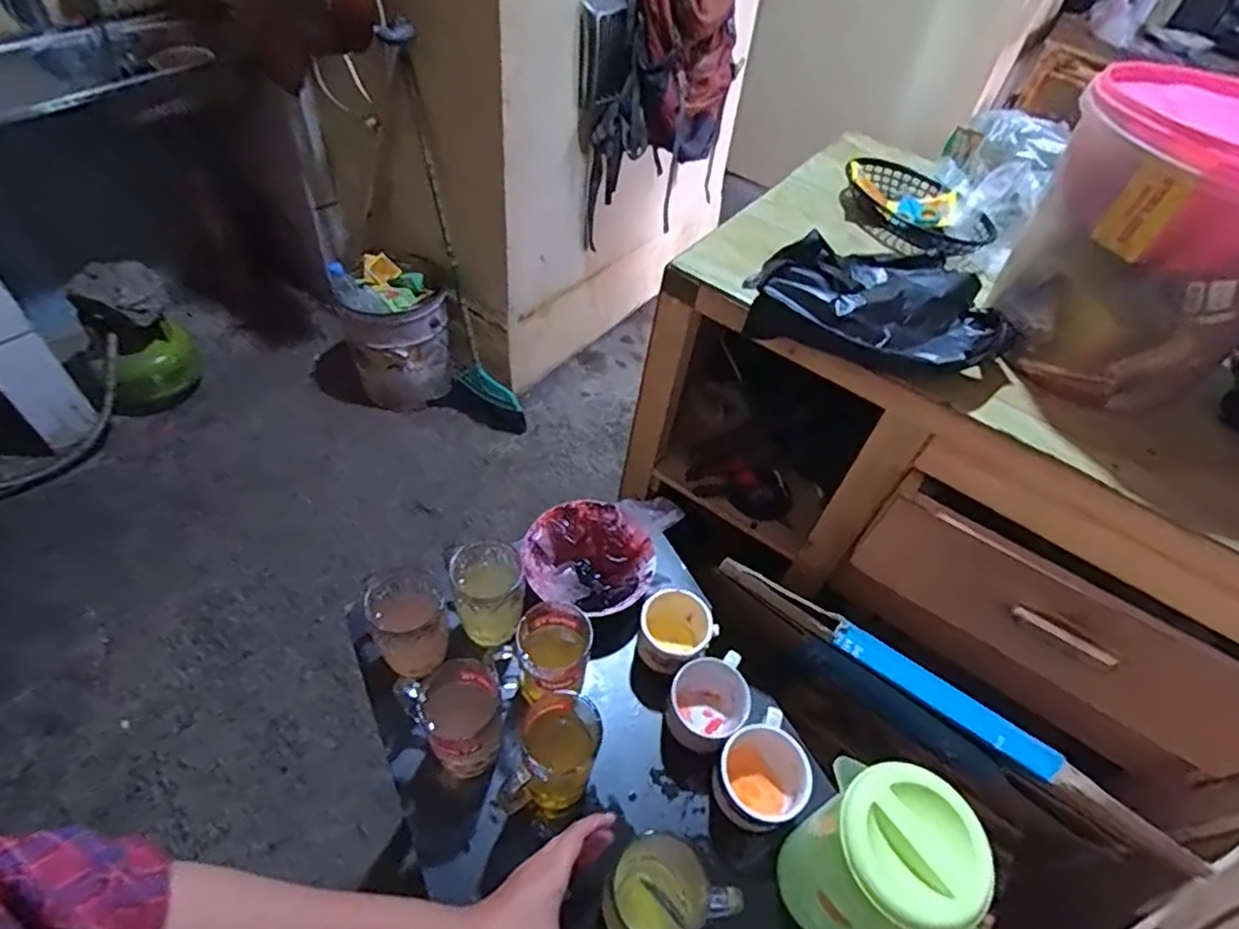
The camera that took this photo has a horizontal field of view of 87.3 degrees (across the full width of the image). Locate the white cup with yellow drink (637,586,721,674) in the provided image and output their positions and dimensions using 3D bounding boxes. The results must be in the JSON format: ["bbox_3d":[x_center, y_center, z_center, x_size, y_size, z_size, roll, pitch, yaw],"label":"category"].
[{"bbox_3d":[0.063,0.188,0.731,0.087,0.074,0.075,-35,61,-30],"label":"white cup with yellow drink"}]

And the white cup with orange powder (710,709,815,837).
[{"bbox_3d":[0.140,0.315,0.652,0.088,0.083,0.088,3,50,-4],"label":"white cup with orange powder"}]

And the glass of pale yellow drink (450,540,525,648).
[{"bbox_3d":[-0.140,0.142,0.706,0.069,0.098,0.068,-6,51,-11],"label":"glass of pale yellow drink"}]

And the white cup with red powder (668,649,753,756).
[{"bbox_3d":[0.095,0.258,0.702,0.078,0.082,0.094,25,52,15],"label":"white cup with red powder"}]

